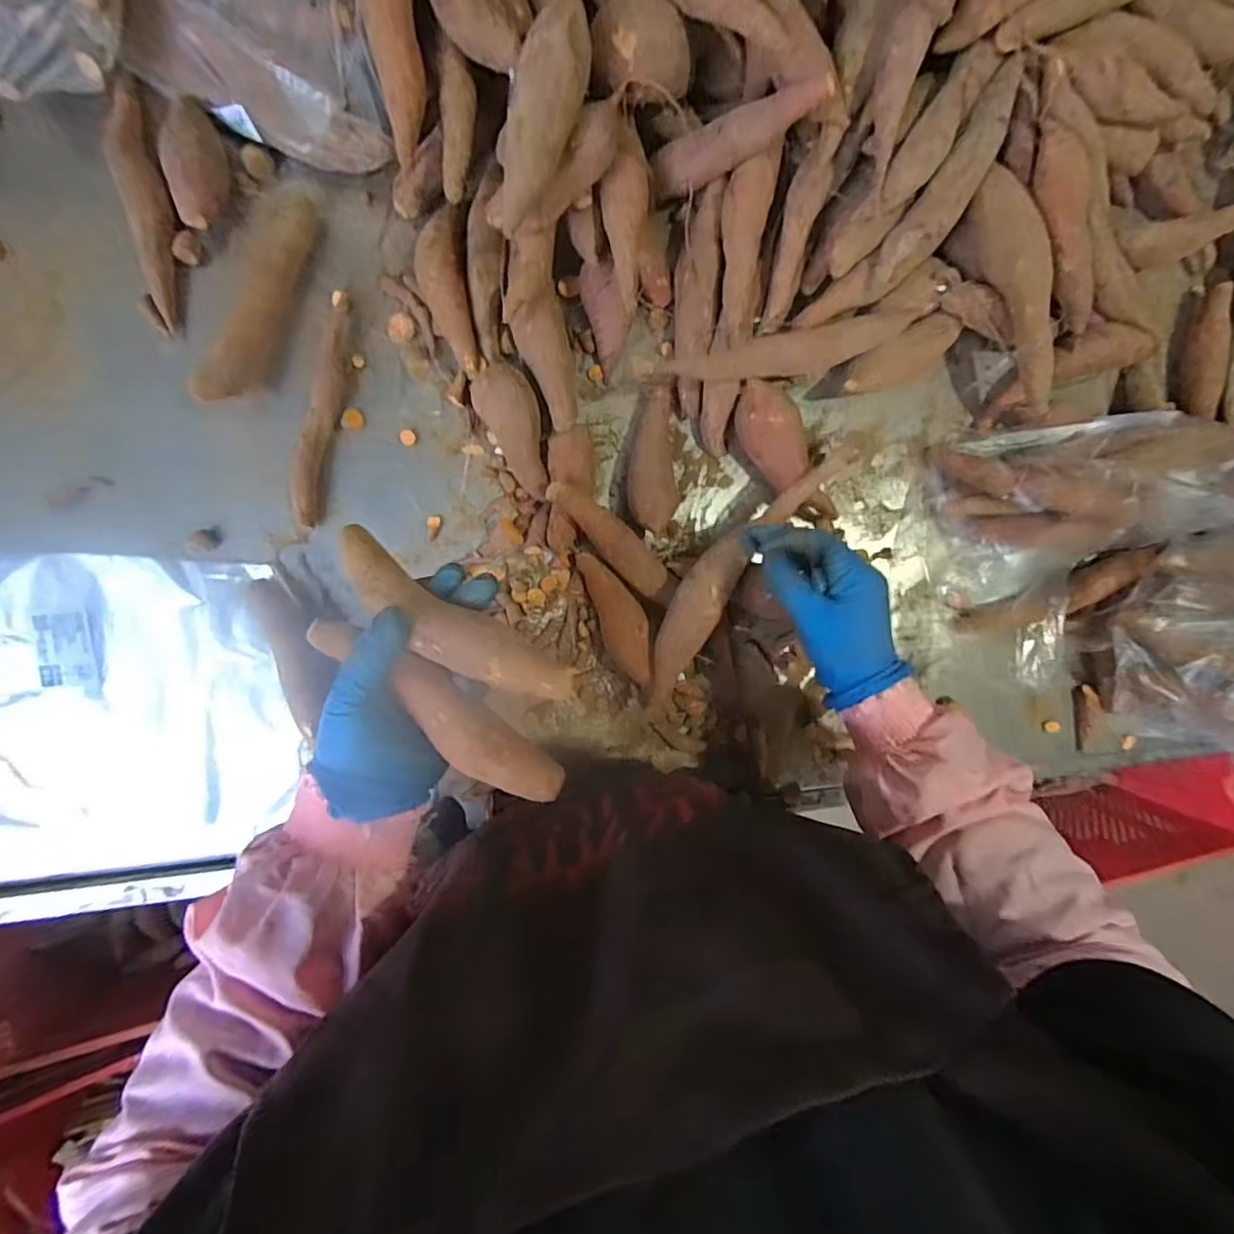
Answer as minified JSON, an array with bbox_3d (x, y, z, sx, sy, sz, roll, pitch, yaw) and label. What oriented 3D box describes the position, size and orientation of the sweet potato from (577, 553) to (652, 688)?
[{"bbox_3d":[0.003,0.000,0.467,0.036,0.032,0.110,-19,96,-6],"label":"sweet potato"}]

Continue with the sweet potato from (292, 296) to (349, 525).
[{"bbox_3d":[-0.222,-0.157,0.436,0.024,0.018,0.176,5,93,-8],"label":"sweet potato"}]

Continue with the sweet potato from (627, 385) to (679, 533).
[{"bbox_3d":[0.027,-0.127,0.471,0.040,0.035,0.115,-3,94,-7],"label":"sweet potato"}]

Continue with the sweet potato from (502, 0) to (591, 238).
[{"bbox_3d":[-0.044,-0.299,0.346,0.034,0.030,0.124,19,103,-2],"label":"sweet potato"}]

